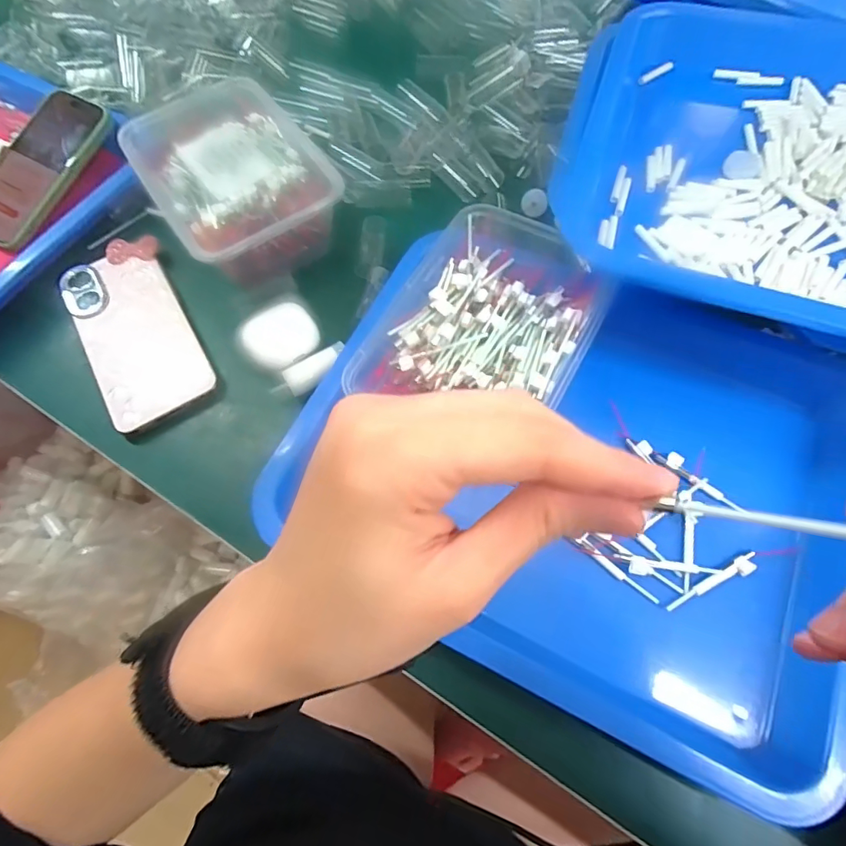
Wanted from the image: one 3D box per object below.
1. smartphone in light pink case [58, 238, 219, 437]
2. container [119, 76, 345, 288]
[{"bbox_3d":[-0.219,-0.074,0.367,0.075,0.017,0.169,-29,68,-9],"label":"smartphone in light pink case"},{"bbox_3d":[-0.149,-0.193,0.388,0.122,0.052,0.181,-34,69,-11],"label":"container"}]

